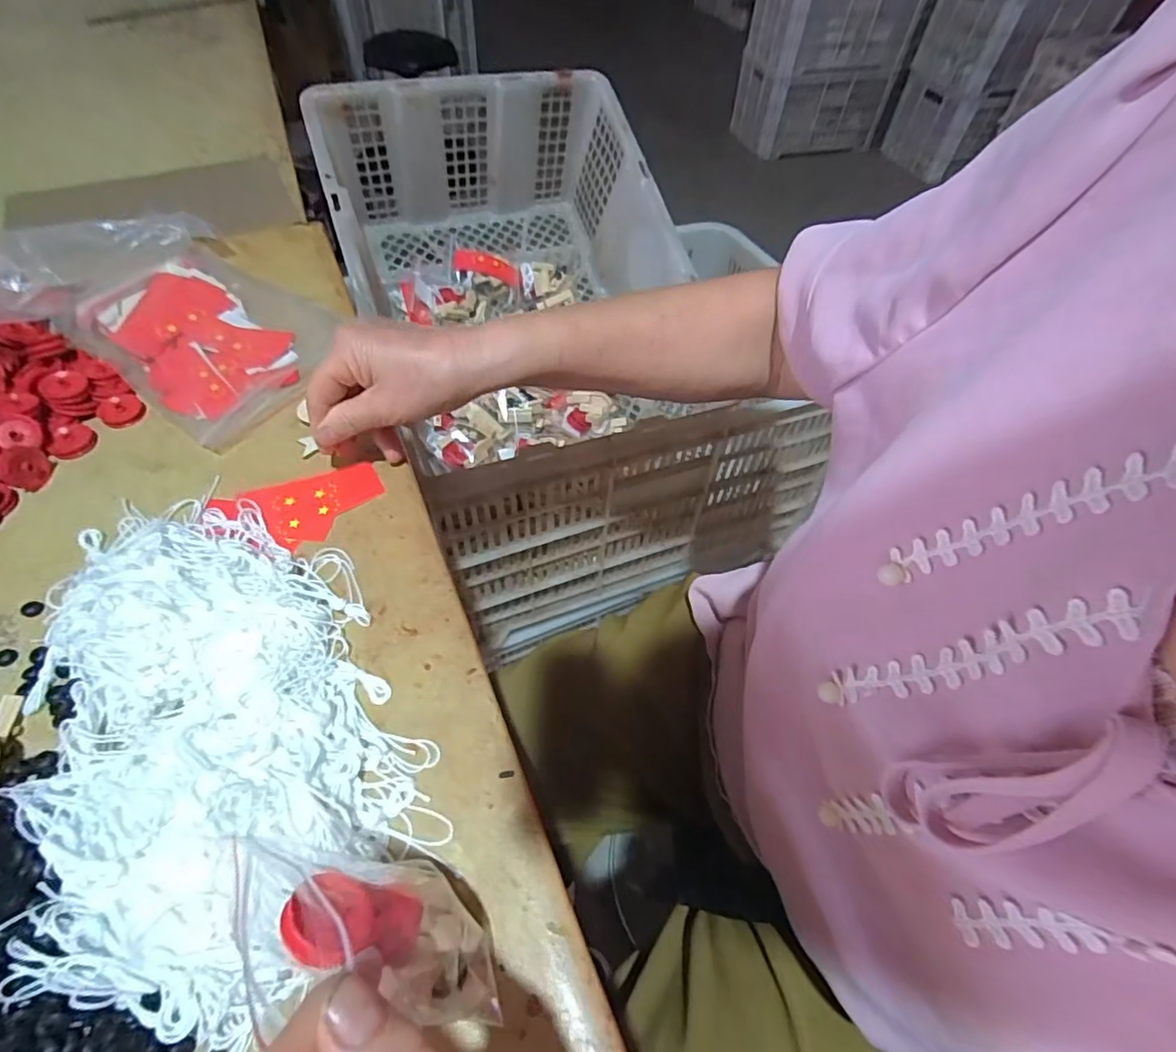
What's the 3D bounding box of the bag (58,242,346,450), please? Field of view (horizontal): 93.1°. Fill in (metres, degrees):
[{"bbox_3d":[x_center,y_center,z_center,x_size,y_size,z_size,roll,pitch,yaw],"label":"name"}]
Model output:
[{"bbox_3d":[-0.319,-0.168,0.466,0.227,0.021,0.151,31,59,19],"label":"bag"}]

